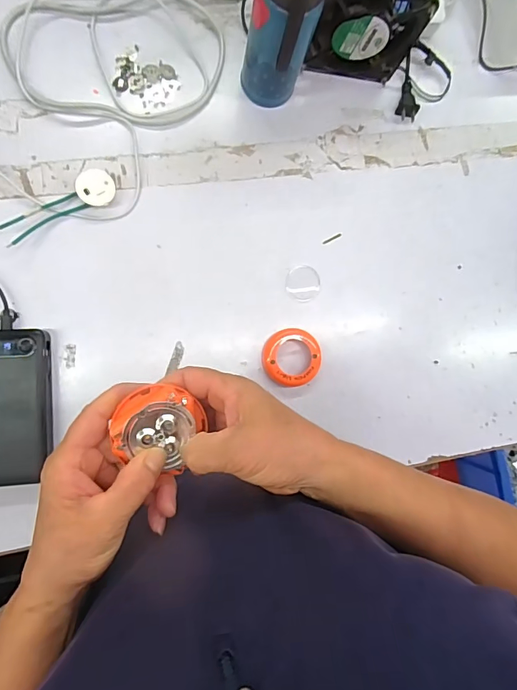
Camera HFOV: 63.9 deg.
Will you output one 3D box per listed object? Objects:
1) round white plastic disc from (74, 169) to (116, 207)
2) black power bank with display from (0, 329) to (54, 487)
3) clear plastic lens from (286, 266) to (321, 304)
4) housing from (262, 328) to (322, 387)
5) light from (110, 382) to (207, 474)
[{"bbox_3d":[-0.177,-0.171,0.453,0.039,0.021,0.038,0,87,-8],"label":"round white plastic disc"},{"bbox_3d":[-0.251,0.062,0.424,0.075,0.031,0.153,-3,88,-8],"label":"black power bank with display"},{"bbox_3d":[0.053,-0.073,0.490,0.041,0.004,0.044,-1,87,-8],"label":"clear plastic lens"},{"bbox_3d":[0.040,0.014,0.475,0.068,0.019,0.065,-2,88,-8],"label":"housing"},{"bbox_3d":[-0.068,0.055,0.282,0.055,0.017,0.056,0,87,-8],"label":"light"}]

